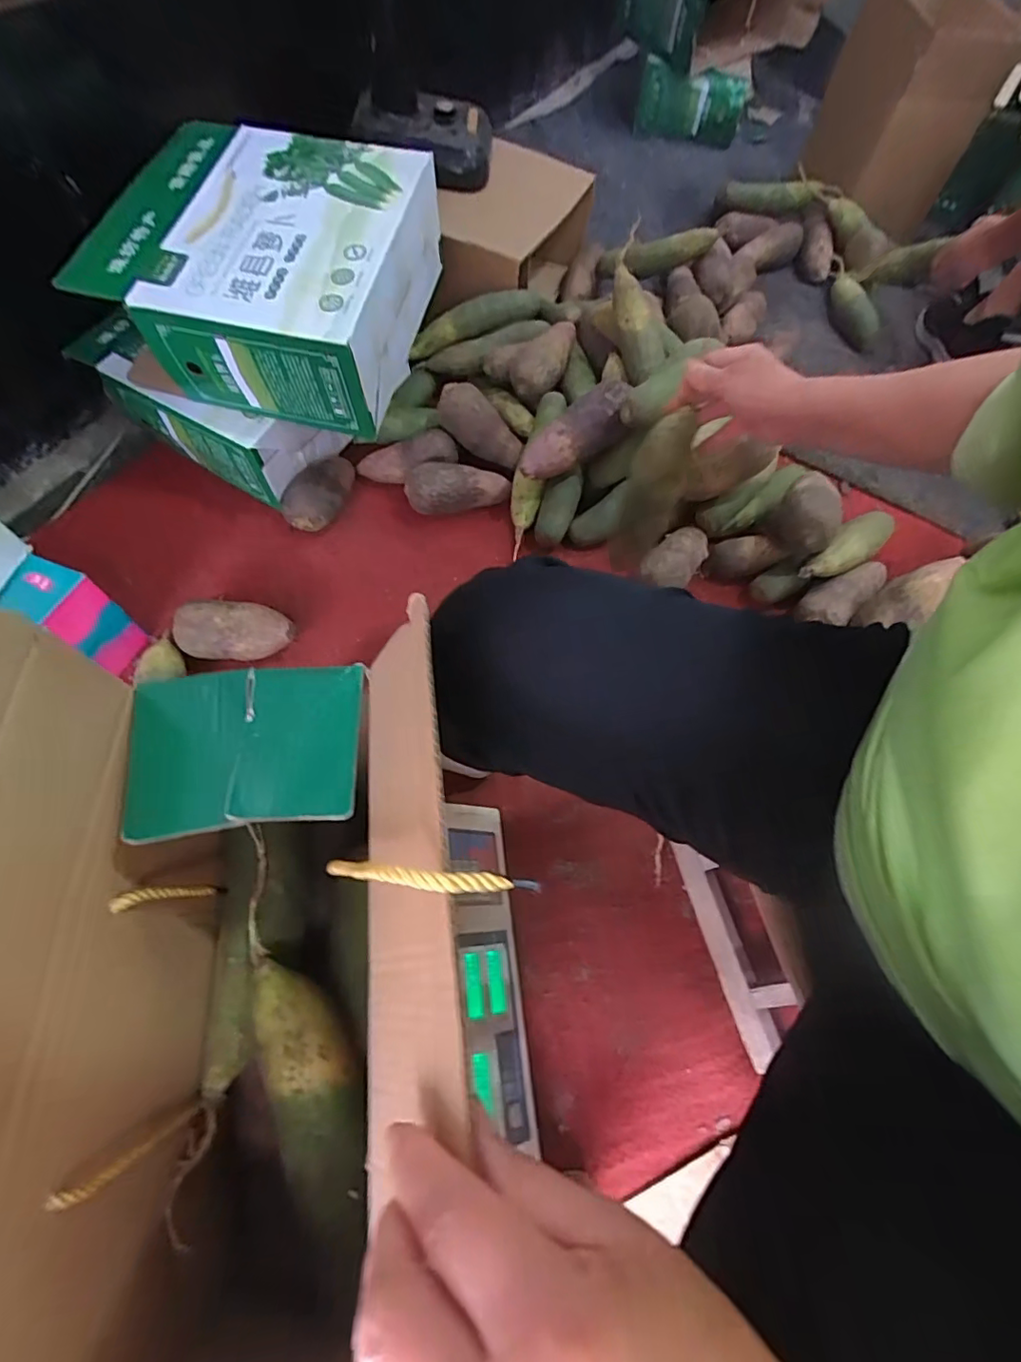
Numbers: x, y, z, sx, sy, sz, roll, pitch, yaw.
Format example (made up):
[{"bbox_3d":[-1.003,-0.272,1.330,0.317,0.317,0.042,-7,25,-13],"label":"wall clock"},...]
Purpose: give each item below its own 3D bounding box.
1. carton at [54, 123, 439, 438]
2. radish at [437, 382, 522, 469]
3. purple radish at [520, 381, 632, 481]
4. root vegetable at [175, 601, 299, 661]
[{"bbox_3d":[-0.307,-0.538,0.716,0.344,0.160,0.355,13,65,3],"label":"carton"},{"bbox_3d":[-0.046,-0.391,0.836,0.150,0.055,0.063,34,62,-25],"label":"radish"},{"bbox_3d":[0.094,-0.355,0.766,0.183,0.057,0.071,-35,69,9],"label":"purple radish"},{"bbox_3d":[-0.351,-0.063,0.697,0.136,0.074,0.068,-4,65,-5],"label":"root vegetable"}]

